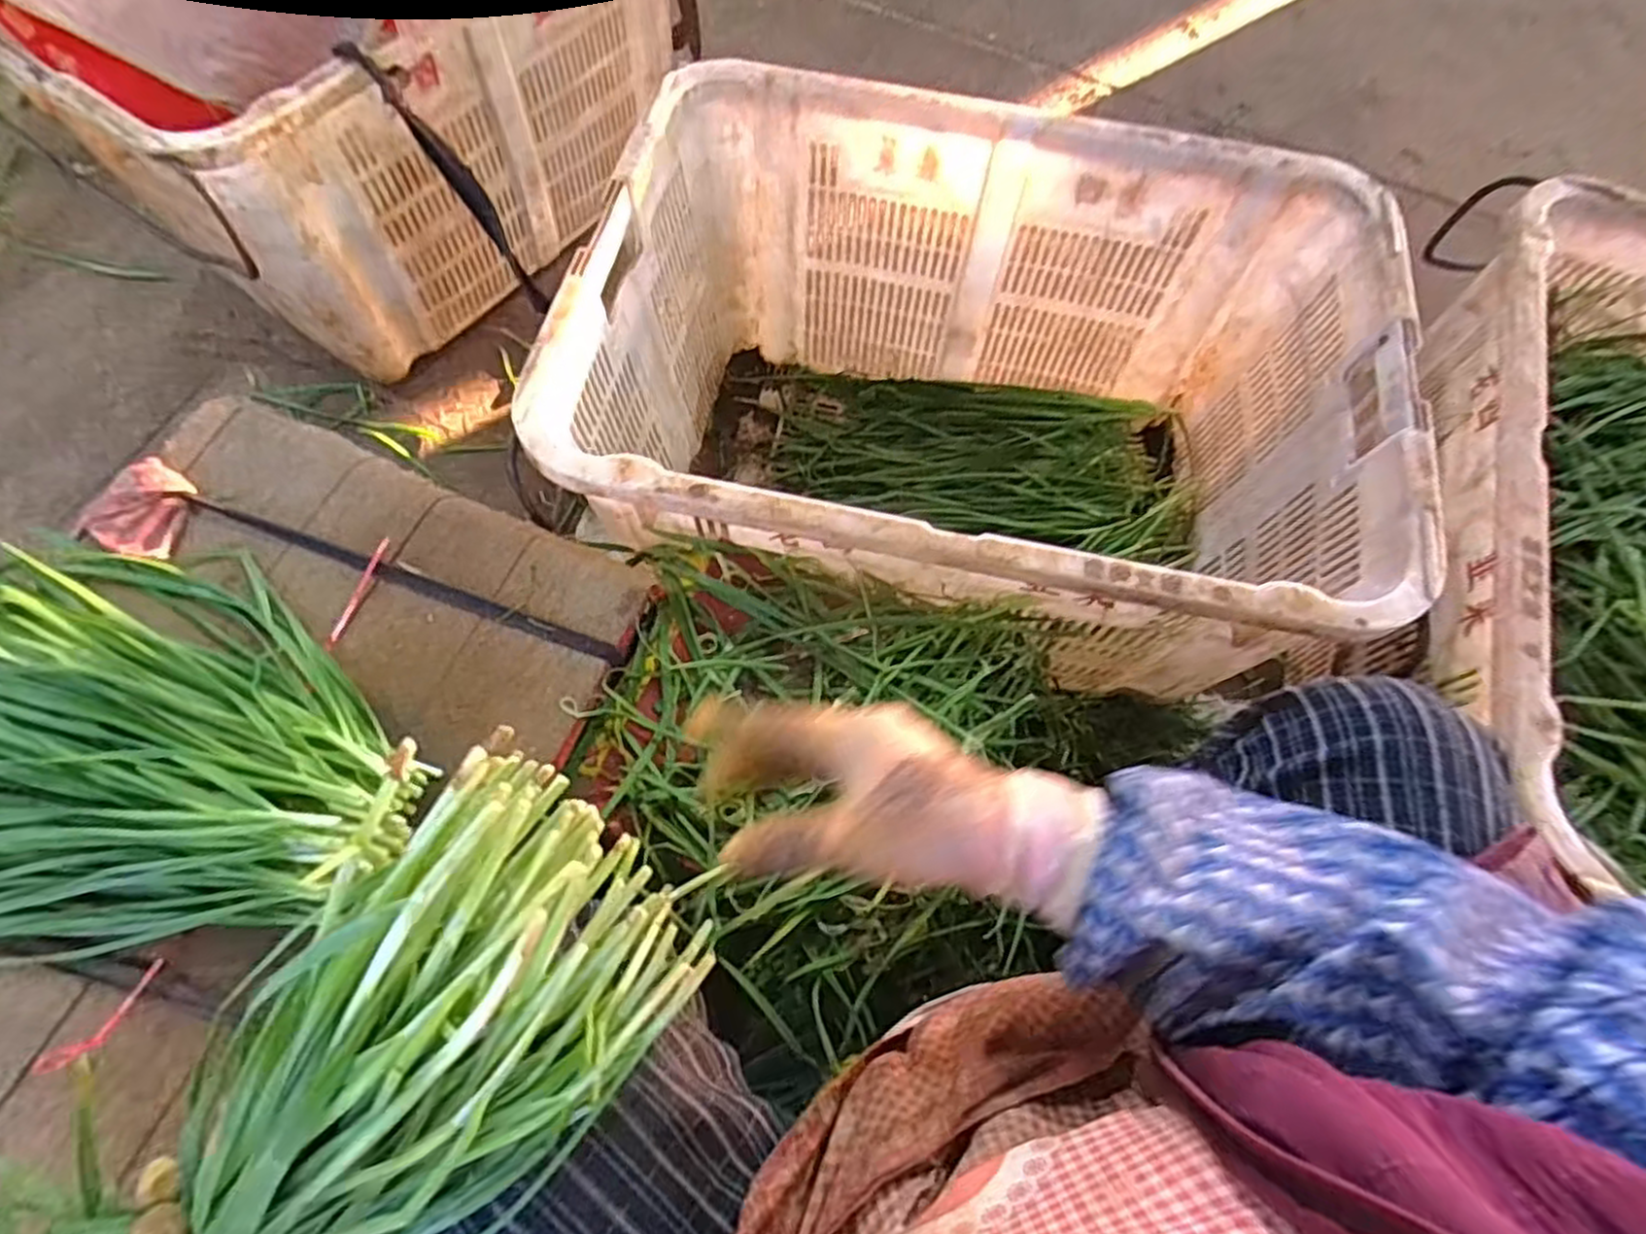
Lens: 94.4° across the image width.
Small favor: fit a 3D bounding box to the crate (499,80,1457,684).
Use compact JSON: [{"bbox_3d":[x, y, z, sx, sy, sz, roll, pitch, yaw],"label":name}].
[{"bbox_3d":[0.133,-0.188,0.774,0.661,0.353,0.471,11,67,2],"label":"crate"}]

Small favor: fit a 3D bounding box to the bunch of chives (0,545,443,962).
[{"bbox_3d":[-0.437,0.068,0.466,0.385,0.052,0.252,0,67,-2],"label":"bunch of chives"}]

